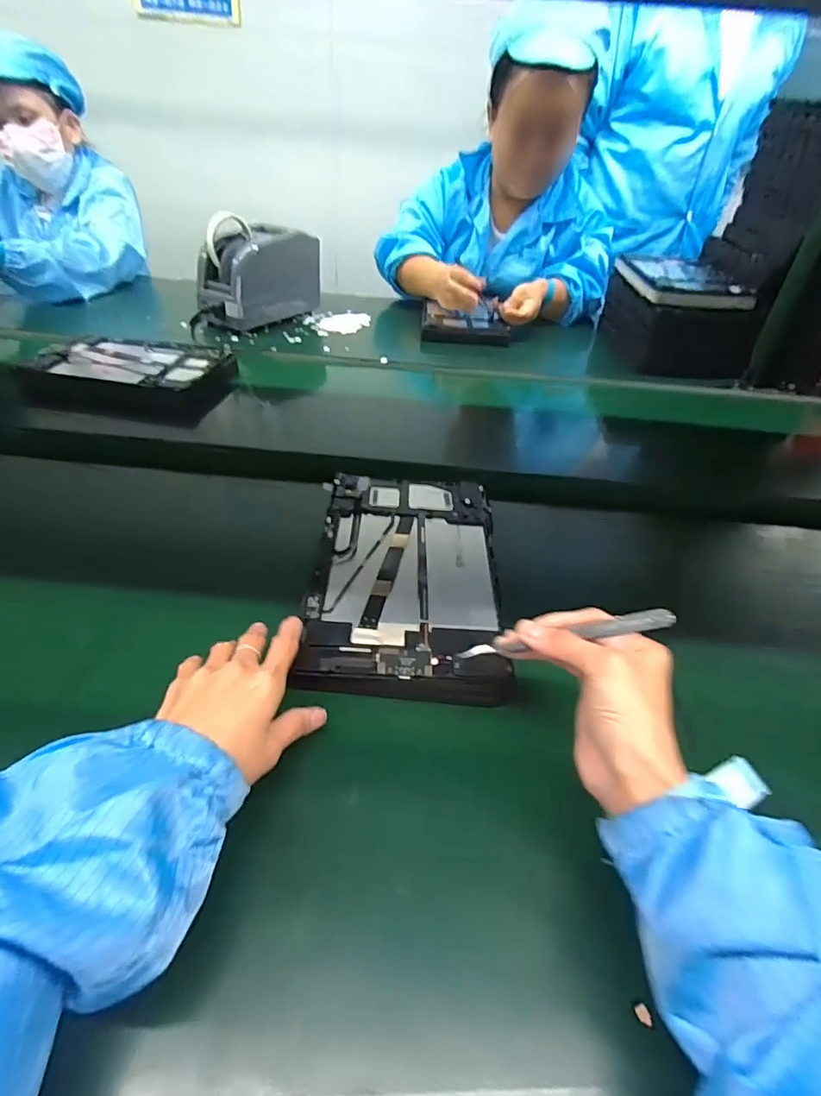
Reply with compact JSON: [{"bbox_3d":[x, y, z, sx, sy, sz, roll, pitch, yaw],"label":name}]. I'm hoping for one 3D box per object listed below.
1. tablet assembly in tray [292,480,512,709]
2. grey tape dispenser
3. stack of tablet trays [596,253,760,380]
[{"bbox_3d":[-0.003,0.016,0.436,0.148,0.011,0.247,3,40,0],"label":"tablet assembly in tray"},{"bbox_3d":[-0.278,-0.486,0.938,0.106,0.145,0.230,27,46,27],"label":"grey tape dispenser"},{"bbox_3d":[0.459,-0.410,0.915,0.185,0.145,0.256,2,40,-1],"label":"stack of tablet trays"}]

